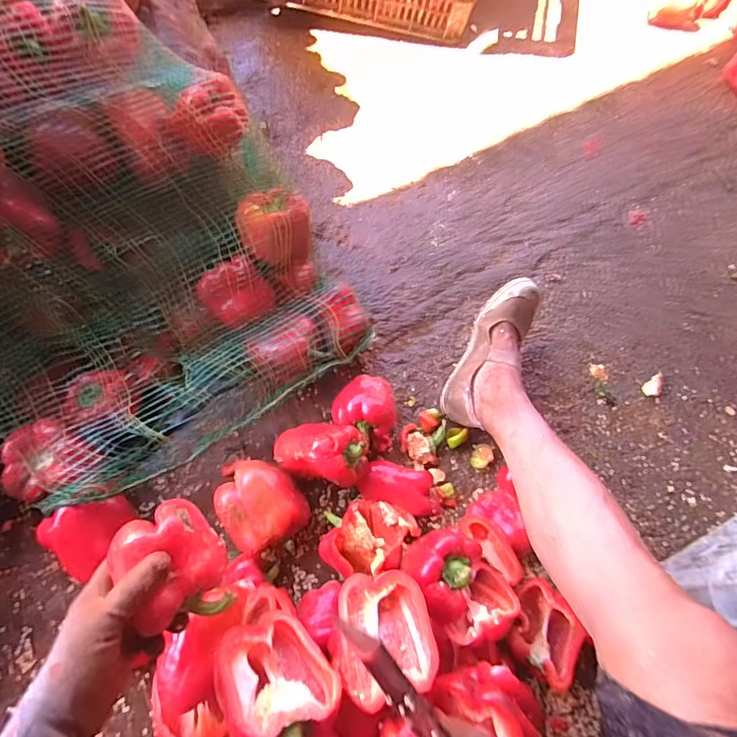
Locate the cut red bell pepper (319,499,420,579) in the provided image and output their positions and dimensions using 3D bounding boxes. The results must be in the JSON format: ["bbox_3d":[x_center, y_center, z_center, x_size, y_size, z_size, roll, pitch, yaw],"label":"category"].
[{"bbox_3d":[0.002,0.208,0.591,0.123,0.060,0.088,-3,66,-5],"label":"cut red bell pepper"}]

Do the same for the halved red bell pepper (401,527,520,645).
[{"bbox_3d":[0.107,0.244,0.539,0.105,0.087,0.123,-21,69,-12],"label":"halved red bell pepper"}]

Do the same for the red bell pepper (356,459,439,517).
[{"bbox_3d":[0.048,0.164,0.645,0.113,0.065,0.057,17,66,4],"label":"red bell pepper"}]

